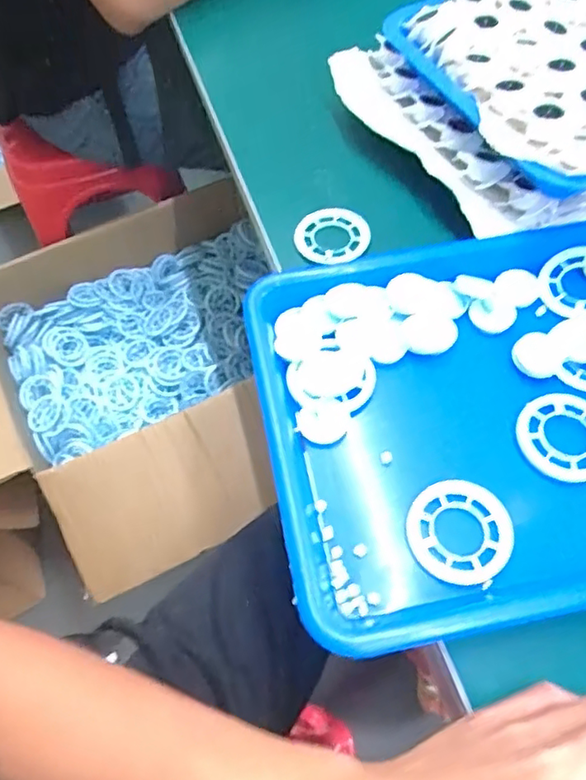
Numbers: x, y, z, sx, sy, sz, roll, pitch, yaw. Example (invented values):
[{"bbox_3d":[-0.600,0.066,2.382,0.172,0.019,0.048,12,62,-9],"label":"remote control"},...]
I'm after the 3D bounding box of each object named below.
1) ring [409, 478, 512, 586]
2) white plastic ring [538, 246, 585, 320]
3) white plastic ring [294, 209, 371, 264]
[{"bbox_3d":[0.097,0.081,0.336,0.060,0.004,0.058,-1,60,2],"label":"ring"},{"bbox_3d":[0.207,-0.076,0.416,0.056,0.005,0.060,-6,66,13],"label":"white plastic ring"},{"bbox_3d":[0.032,-0.122,0.465,0.059,0.011,0.050,-28,62,-13],"label":"white plastic ring"}]

